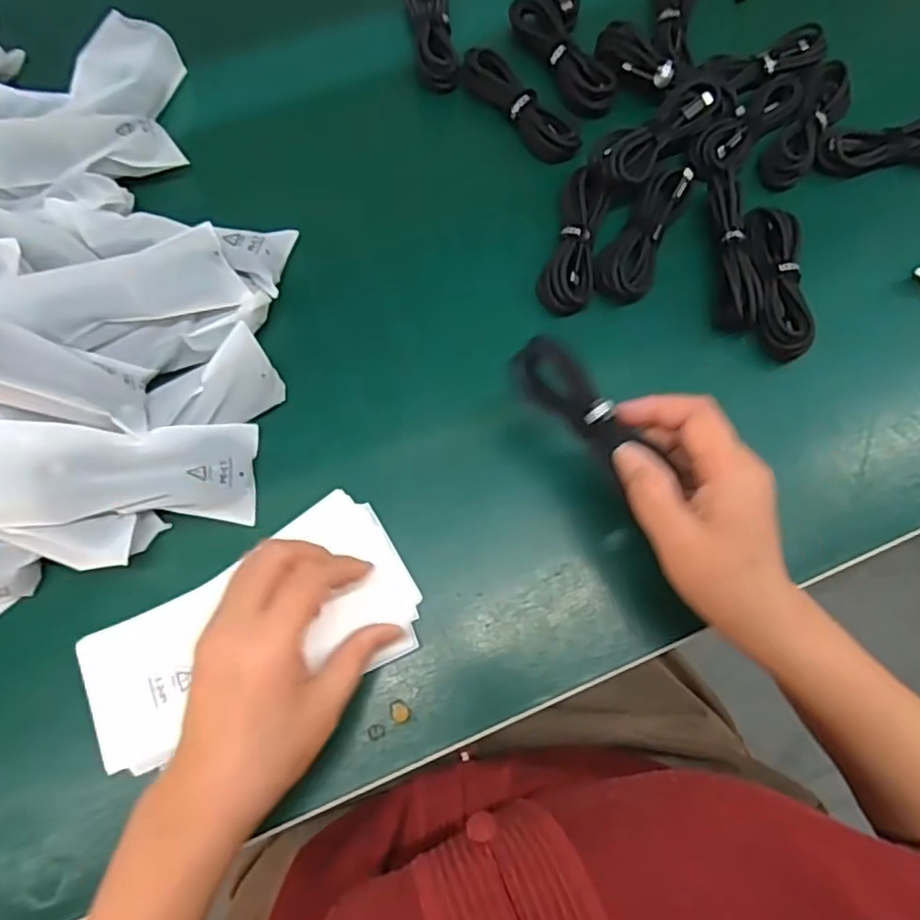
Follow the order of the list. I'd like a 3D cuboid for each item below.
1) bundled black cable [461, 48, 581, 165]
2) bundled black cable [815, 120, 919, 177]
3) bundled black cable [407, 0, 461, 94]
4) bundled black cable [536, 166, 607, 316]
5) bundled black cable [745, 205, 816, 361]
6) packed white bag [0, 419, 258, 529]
[{"bbox_3d":[0.045,-0.260,0.470,0.026,0.022,0.107,-37,77,-12],"label":"bundled black cable"},{"bbox_3d":[0.313,-0.227,0.458,0.111,0.023,0.033,-11,74,-5],"label":"bundled black cable"},{"bbox_3d":[-0.022,-0.330,0.489,0.031,0.032,0.096,-8,73,-4],"label":"bundled black cable"},{"bbox_3d":[0.078,-0.148,0.437,0.035,0.029,0.101,13,73,2],"label":"bundled black cable"},{"bbox_3d":[0.212,-0.121,0.424,0.033,0.016,0.105,2,73,-1],"label":"bundled black cable"},{"bbox_3d":[-0.196,0.006,0.359,0.154,0.016,0.058,0,74,-21],"label":"packed white bag"}]

